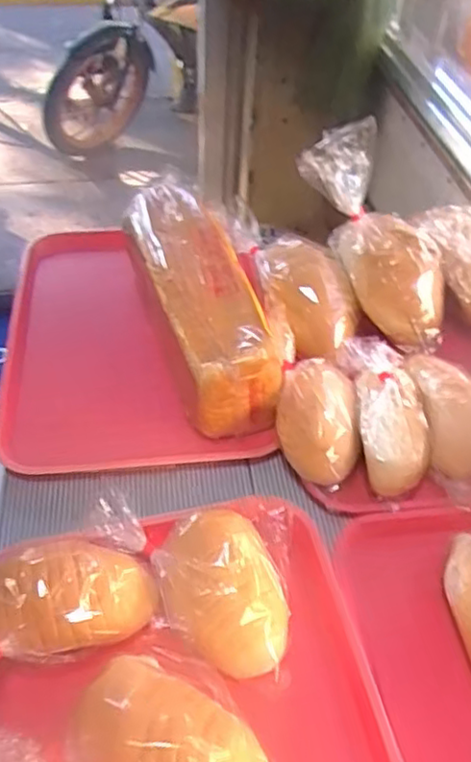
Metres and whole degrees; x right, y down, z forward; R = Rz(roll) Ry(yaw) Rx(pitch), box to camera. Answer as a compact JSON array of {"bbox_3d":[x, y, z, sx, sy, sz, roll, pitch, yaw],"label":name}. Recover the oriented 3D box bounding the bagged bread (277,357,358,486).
[{"bbox_3d":[0.079,0.036,0.642,0.076,0.047,0.131,2,46,-2],"label":"bagged bread"}]

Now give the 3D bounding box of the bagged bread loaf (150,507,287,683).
[{"bbox_3d":[-0.011,0.163,0.523,0.093,0.050,0.123,-10,47,-13],"label":"bagged bread loaf"}]

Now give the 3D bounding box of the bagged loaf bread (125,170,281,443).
[{"bbox_3d":[-0.040,-0.091,0.738,0.110,0.108,0.313,-10,47,-13],"label":"bagged loaf bread"}]

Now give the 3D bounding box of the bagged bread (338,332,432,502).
[{"bbox_3d":[0.145,0.028,0.655,0.066,0.064,0.160,-4,46,-8],"label":"bagged bread"}]

